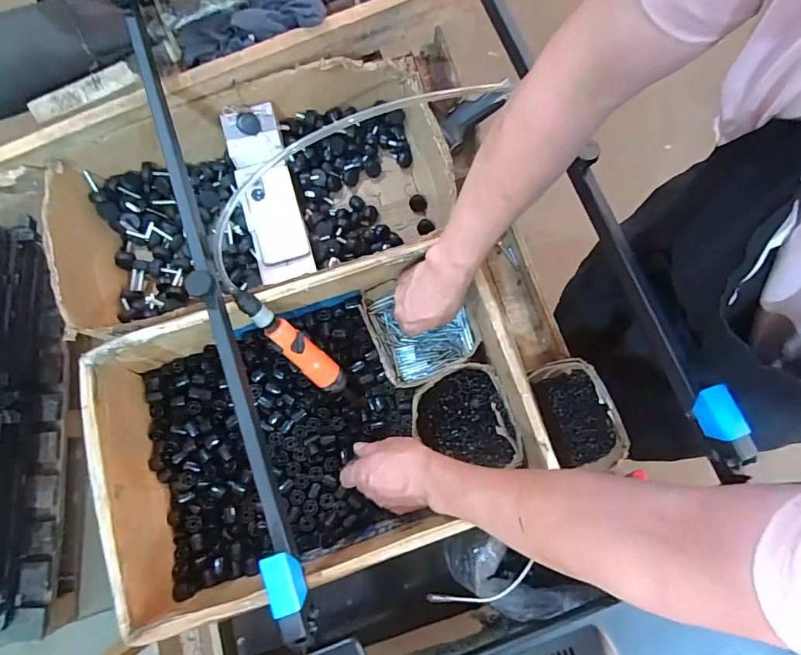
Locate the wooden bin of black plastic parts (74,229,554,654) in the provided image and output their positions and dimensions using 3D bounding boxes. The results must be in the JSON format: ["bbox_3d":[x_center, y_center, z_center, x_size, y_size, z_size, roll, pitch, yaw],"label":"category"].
[{"bbox_3d":[-0.107,0.124,0.606,0.516,0.156,0.340,-18,78,-3],"label":"wooden bin of black plastic parts"}]

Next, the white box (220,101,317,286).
[{"bbox_3d":[-0.208,-0.211,0.708,0.092,0.043,0.280,-16,86,-1],"label":"white box"}]

